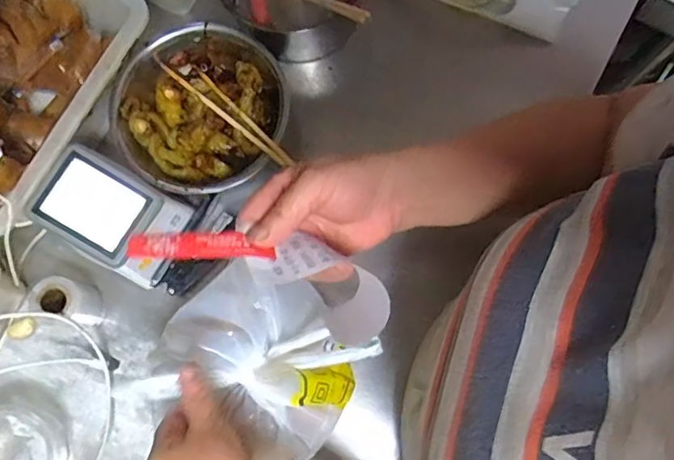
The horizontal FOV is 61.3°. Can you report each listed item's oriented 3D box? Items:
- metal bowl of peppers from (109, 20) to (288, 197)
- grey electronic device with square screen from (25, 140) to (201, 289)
[{"bbox_3d":[-0.147,-0.126,0.618,0.178,0.062,0.179,0,79,0],"label":"metal bowl of peppers"},{"bbox_3d":[-0.225,-0.013,0.570,0.116,0.076,0.096,27,80,5],"label":"grey electronic device with square screen"}]

